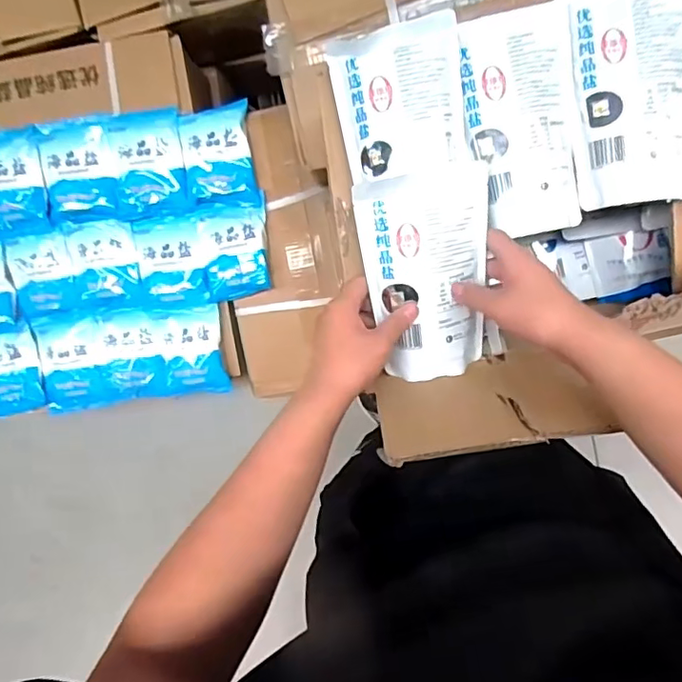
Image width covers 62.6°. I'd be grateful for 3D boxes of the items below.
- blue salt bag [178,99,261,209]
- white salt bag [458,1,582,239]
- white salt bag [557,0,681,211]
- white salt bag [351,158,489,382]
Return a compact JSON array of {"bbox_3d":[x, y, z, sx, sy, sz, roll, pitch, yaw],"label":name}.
[{"bbox_3d":[-0.197,-0.292,0.897,0.110,0.020,0.154,-7,94,4],"label":"blue salt bag"},{"bbox_3d":[0.168,-0.202,0.525,0.093,0.021,0.199,-11,94,4],"label":"white salt bag"},{"bbox_3d":[0.267,-0.230,0.517,0.114,0.029,0.200,-6,94,4],"label":"white salt bag"},{"bbox_3d":[0.085,-0.059,0.532,0.116,0.023,0.195,-10,109,3],"label":"white salt bag"}]

